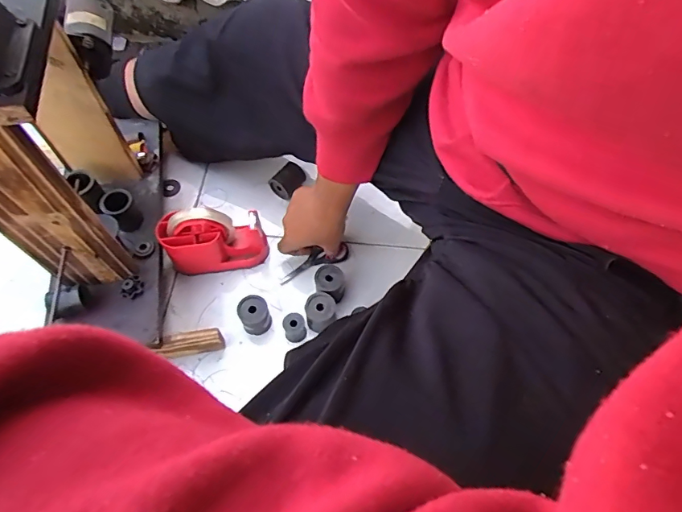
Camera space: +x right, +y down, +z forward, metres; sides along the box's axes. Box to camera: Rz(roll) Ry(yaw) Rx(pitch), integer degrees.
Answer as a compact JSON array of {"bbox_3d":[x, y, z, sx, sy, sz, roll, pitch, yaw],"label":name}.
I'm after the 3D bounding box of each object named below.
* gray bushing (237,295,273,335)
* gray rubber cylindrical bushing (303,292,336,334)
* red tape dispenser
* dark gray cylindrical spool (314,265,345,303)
[{"bbox_3d":[-0.125,0.089,0.682,0.043,0.058,0.046,0,62,0],"label":"gray bushing"},{"bbox_3d":[-0.030,0.084,0.688,0.046,0.041,0.050,0,62,0],"label":"gray rubber cylindrical bushing"},{"bbox_3d":[-0.191,-0.026,0.713,0.148,0.109,0.065,-7,62,-4],"label":"red tape dispenser"},{"bbox_3d":[-0.018,0.043,0.708,0.045,0.054,0.047,0,62,0],"label":"dark gray cylindrical spool"}]

